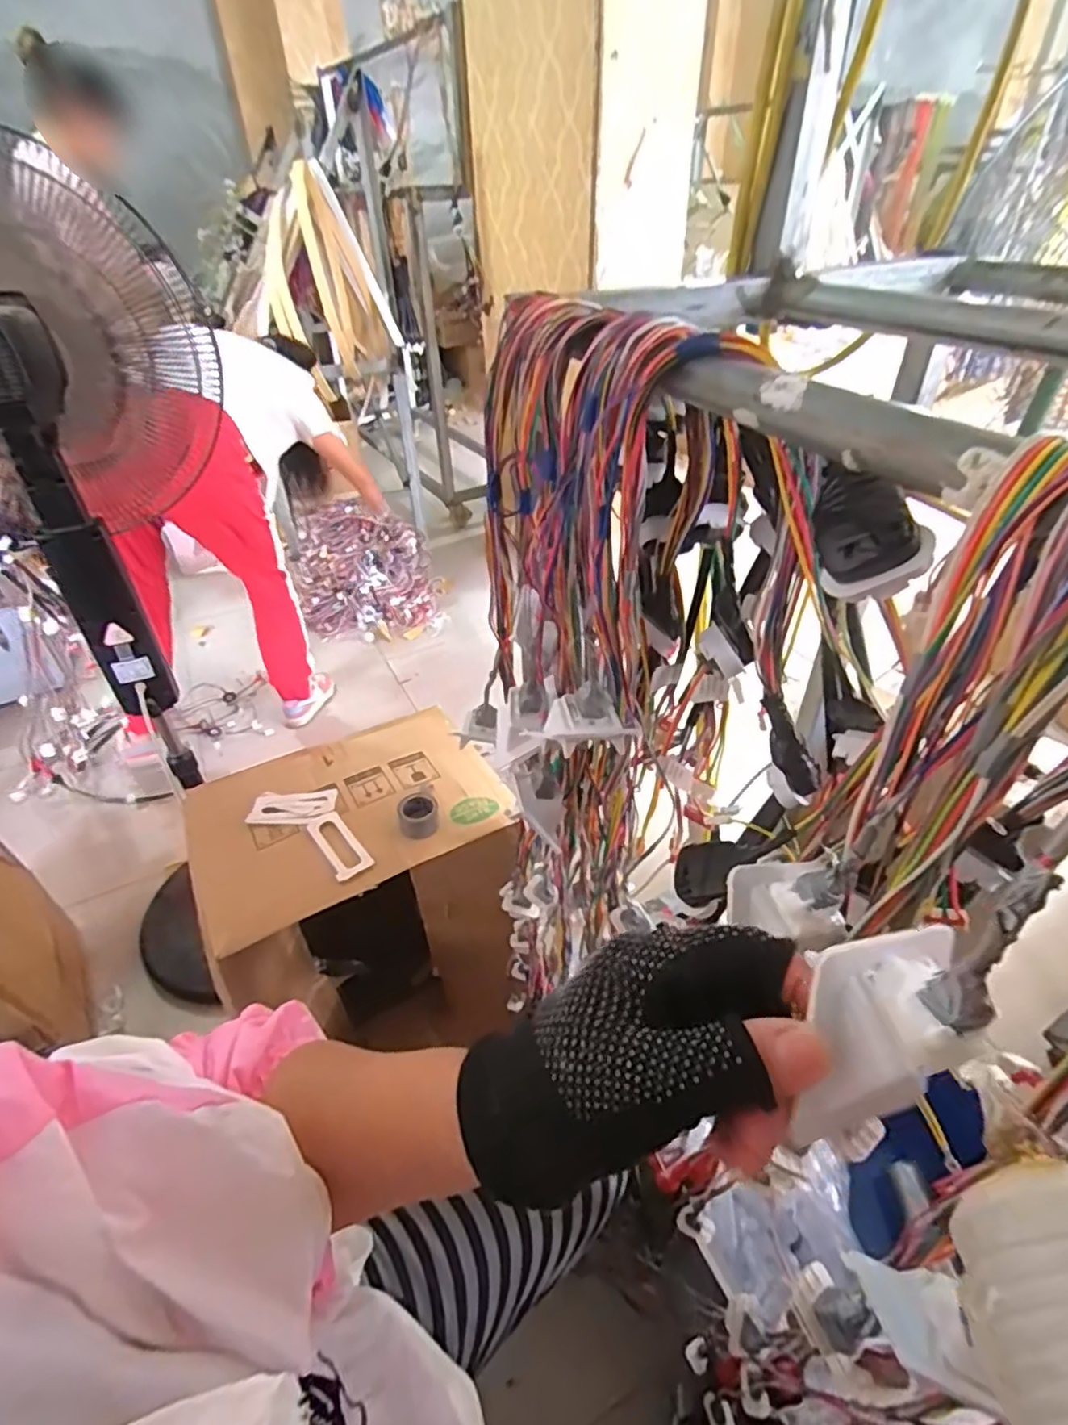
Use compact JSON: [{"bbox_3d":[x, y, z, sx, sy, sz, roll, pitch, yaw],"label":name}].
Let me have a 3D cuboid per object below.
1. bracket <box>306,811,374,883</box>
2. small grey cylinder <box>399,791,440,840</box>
[{"bbox_3d":[-0.232,0.156,0.769,0.043,0.011,0.102,-26,45,-27],"label":"bracket"},{"bbox_3d":[-0.141,0.127,0.796,0.047,0.030,0.053,-9,40,-8],"label":"small grey cylinder"}]

